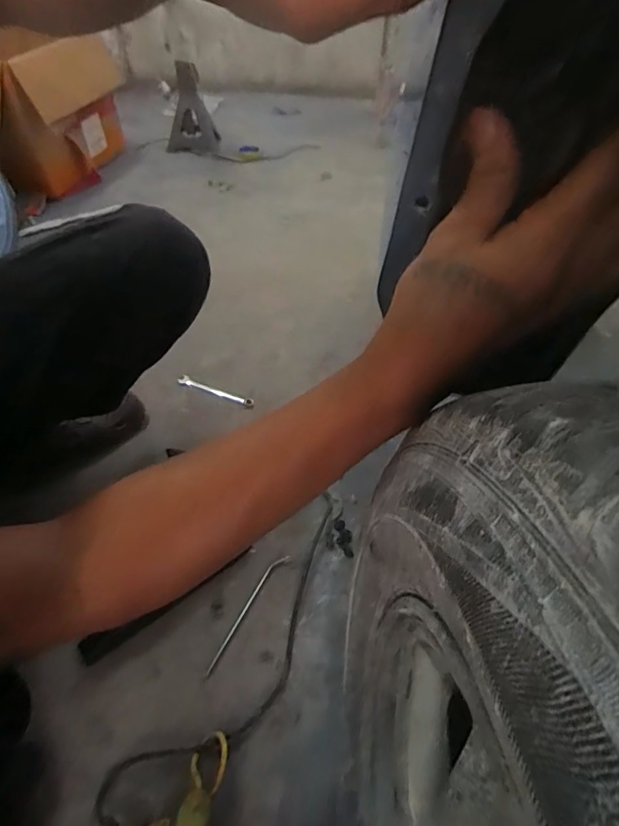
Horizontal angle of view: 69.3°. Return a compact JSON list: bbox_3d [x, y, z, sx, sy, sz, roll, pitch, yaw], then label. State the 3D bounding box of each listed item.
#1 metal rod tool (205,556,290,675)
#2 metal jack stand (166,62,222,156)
[{"bbox_3d":[-0.080,0.263,0.598,0.015,0.005,0.172,25,53,19],"label":"metal rod tool"},{"bbox_3d":[-0.407,-1.030,1.511,0.173,0.214,0.208,-7,50,-7],"label":"metal jack stand"}]

